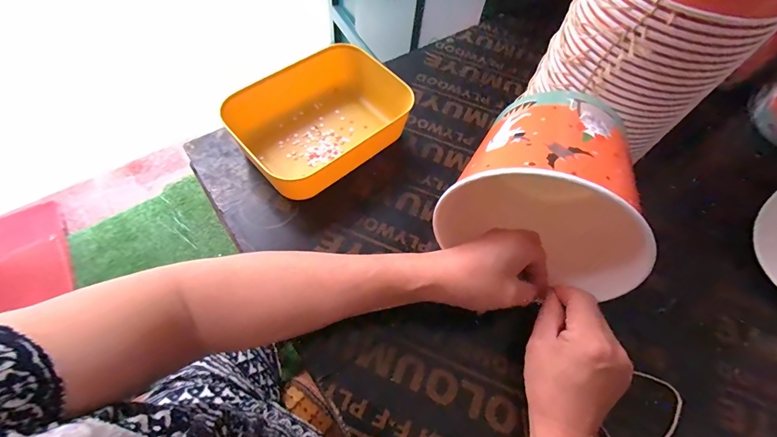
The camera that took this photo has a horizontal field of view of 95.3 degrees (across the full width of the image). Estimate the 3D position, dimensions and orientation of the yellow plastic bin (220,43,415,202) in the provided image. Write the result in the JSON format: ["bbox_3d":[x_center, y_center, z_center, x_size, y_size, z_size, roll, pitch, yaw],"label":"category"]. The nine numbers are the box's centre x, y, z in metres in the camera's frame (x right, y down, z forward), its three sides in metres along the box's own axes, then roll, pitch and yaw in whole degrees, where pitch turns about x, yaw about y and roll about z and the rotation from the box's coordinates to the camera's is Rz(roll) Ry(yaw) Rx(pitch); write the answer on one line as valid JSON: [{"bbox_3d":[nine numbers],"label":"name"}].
[{"bbox_3d":[-0.079,-0.111,0.412,0.172,0.059,0.146,-37,69,-22],"label":"yellow plastic bin"}]

